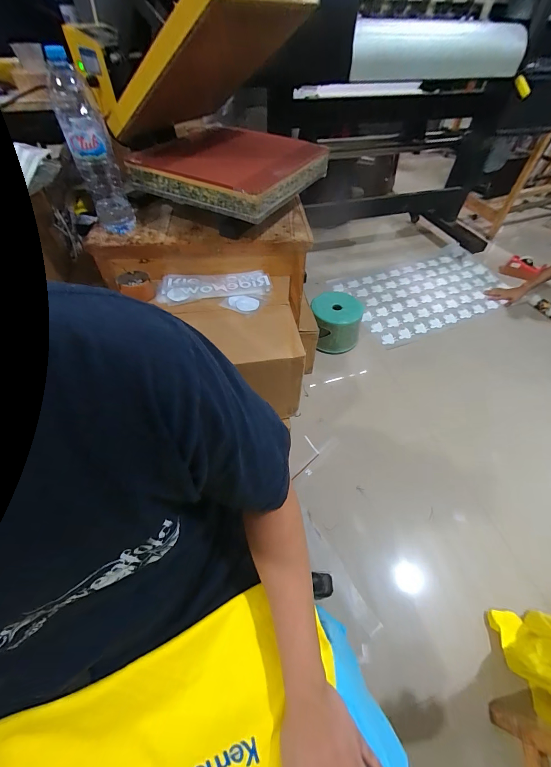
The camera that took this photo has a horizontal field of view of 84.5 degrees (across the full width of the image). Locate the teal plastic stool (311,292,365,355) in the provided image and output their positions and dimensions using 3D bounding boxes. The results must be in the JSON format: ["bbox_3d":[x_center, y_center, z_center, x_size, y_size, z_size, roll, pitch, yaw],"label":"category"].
[{"bbox_3d":[0.285,-0.283,1.452,0.225,0.203,0.260,2,52,1],"label":"teal plastic stool"}]

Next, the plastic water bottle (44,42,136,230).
[{"bbox_3d":[-0.410,-0.511,0.683,0.085,0.313,0.092,-19,55,-15],"label":"plastic water bottle"}]

